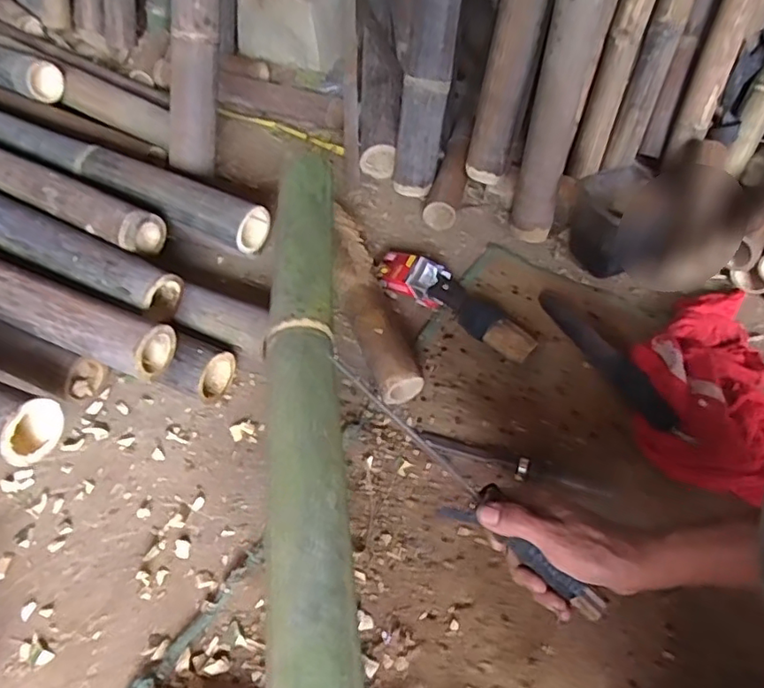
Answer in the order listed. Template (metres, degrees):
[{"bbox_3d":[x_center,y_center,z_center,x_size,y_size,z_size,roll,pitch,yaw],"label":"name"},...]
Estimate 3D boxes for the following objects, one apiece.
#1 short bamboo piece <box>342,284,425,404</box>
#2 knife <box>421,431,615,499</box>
[{"bbox_3d":[0.001,-0.007,0.772,0.062,0.053,0.171,-13,51,-12],"label":"short bamboo piece"},{"bbox_3d":[0.155,0.138,0.691,0.218,0.018,0.035,16,51,13],"label":"knife"}]

